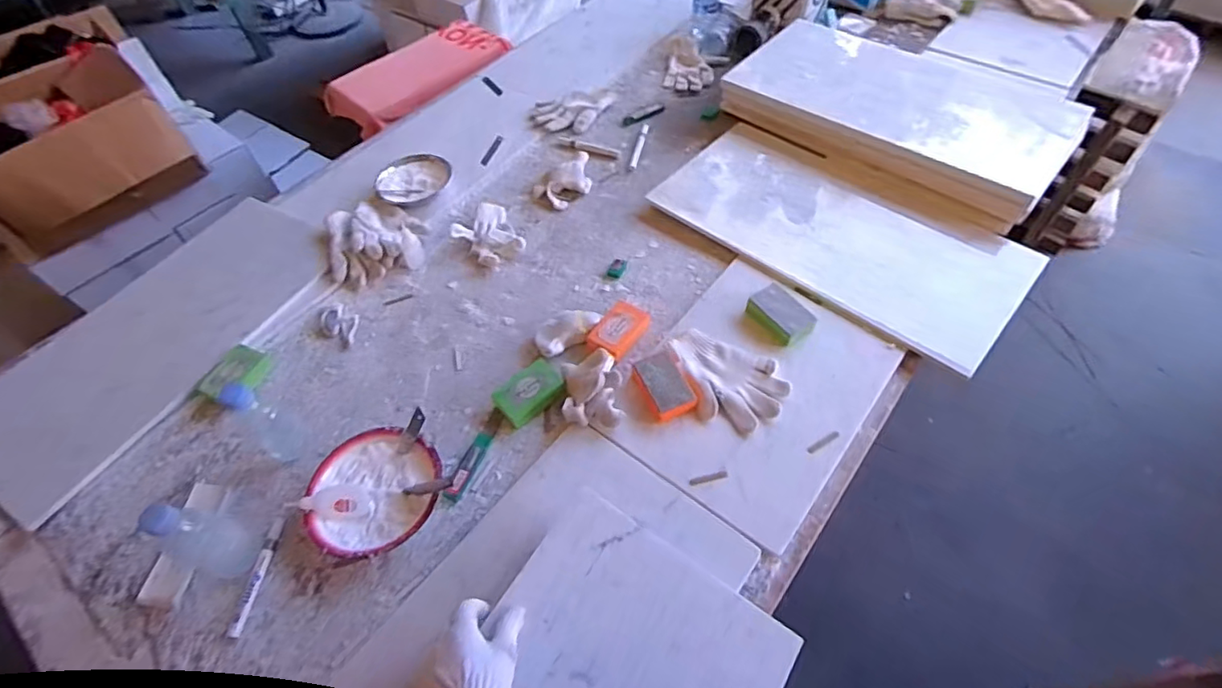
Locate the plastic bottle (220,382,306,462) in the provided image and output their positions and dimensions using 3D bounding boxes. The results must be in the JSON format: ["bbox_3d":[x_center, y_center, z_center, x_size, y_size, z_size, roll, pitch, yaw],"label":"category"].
[{"bbox_3d":[-0.473,0.100,0.785,0.049,0.160,0.049,28,63,23],"label":"plastic bottle"}]

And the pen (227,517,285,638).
[{"bbox_3d":[-0.449,0.293,0.735,0.018,0.010,0.142,1,56,7],"label":"pen"}]

